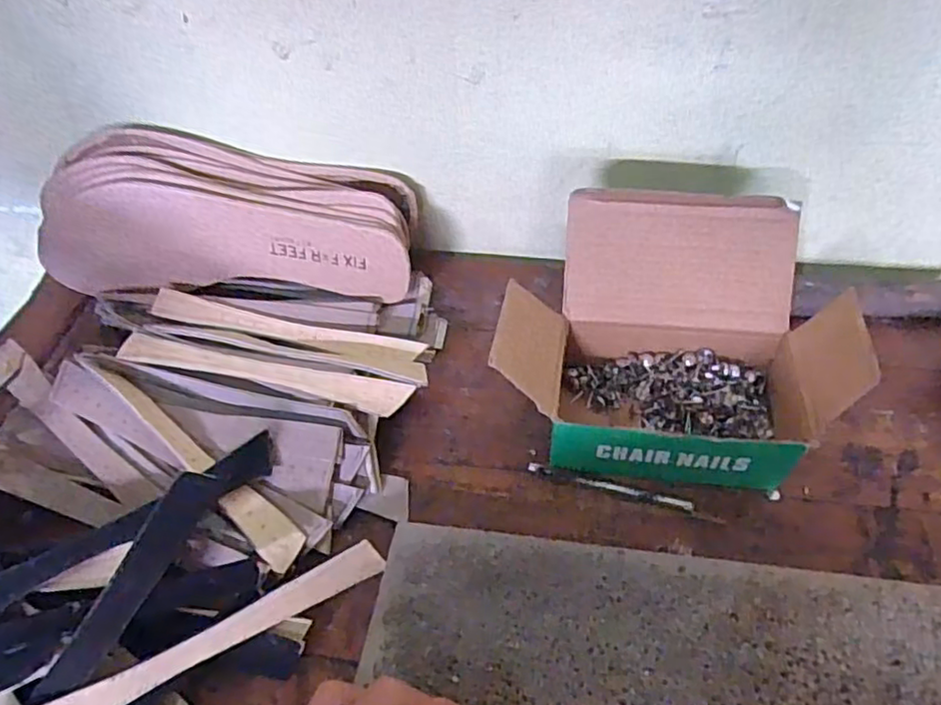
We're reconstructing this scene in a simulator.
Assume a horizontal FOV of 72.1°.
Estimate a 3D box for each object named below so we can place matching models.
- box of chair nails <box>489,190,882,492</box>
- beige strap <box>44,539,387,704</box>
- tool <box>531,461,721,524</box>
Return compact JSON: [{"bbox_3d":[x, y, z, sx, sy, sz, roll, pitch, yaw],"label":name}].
[{"bbox_3d":[0.101,-0.005,0.340,0.163,0.097,0.119,5,53,9],"label":"box of chair nails"},{"bbox_3d":[-0.123,0.131,0.278,0.184,0.021,0.007,-23,17,-25],"label":"beige strap"},{"bbox_3d":[0.080,0.072,0.340,0.099,0.008,0.008,11,55,13],"label":"tool"}]

